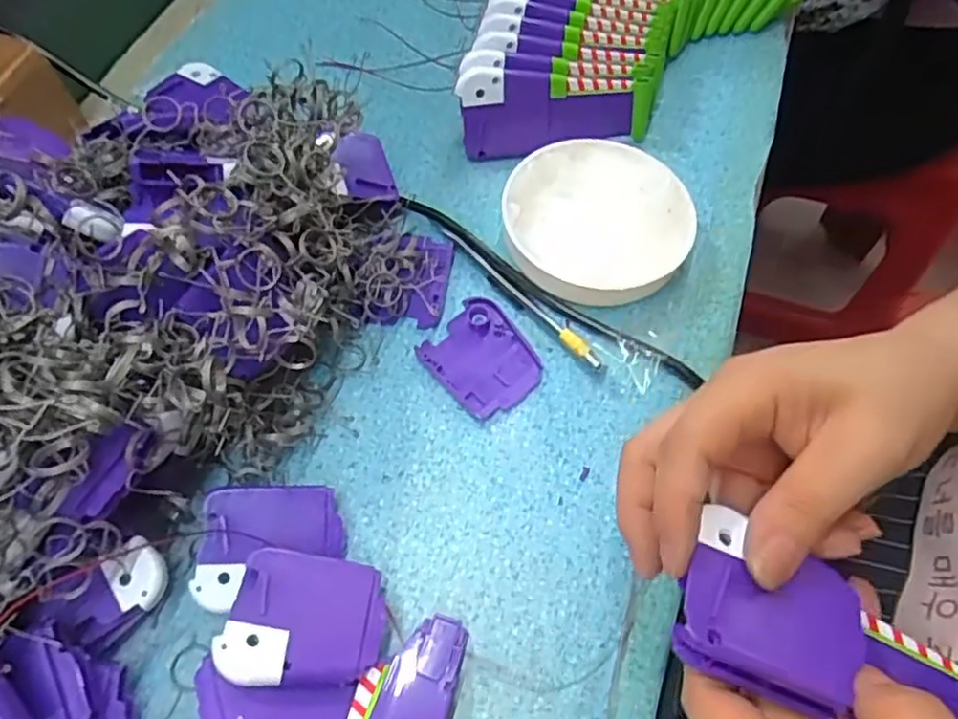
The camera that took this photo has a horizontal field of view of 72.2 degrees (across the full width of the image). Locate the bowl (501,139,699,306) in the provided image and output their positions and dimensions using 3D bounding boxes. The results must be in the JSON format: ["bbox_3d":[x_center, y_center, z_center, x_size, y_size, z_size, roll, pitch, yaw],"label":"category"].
[{"bbox_3d":[0.067,-0.079,0.379,0.103,0.031,0.103,1,62,-2],"label":"bowl"}]

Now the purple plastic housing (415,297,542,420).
[{"bbox_3d":[0.002,0.000,0.351,0.051,0.008,0.061,-35,69,-19],"label":"purple plastic housing"}]

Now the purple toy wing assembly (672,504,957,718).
[{"bbox_3d":[0.125,0.093,0.222,0.120,0.013,0.053,21,62,-5],"label":"purple toy wing assembly"}]

